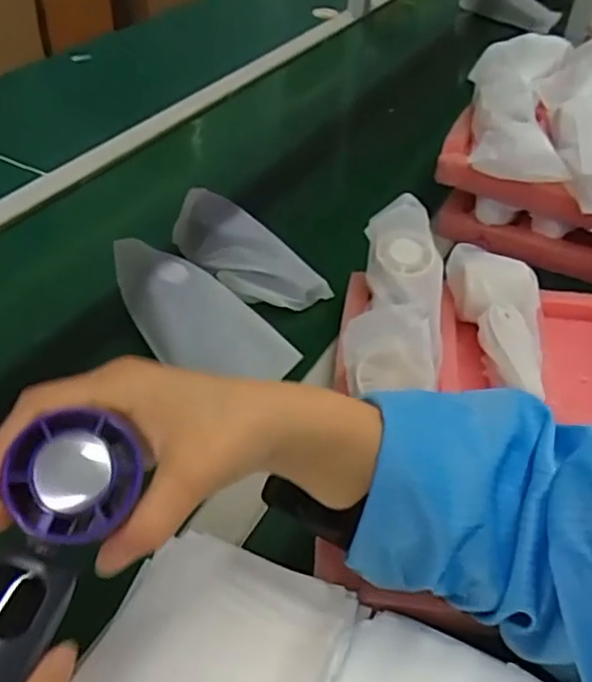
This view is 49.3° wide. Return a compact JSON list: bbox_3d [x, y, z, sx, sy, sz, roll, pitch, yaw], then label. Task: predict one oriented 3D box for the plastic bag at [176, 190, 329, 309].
[{"bbox_3d":[-0.049,-0.085,0.660,0.170,0.043,0.063,35,49,9],"label":"plastic bag"}]

